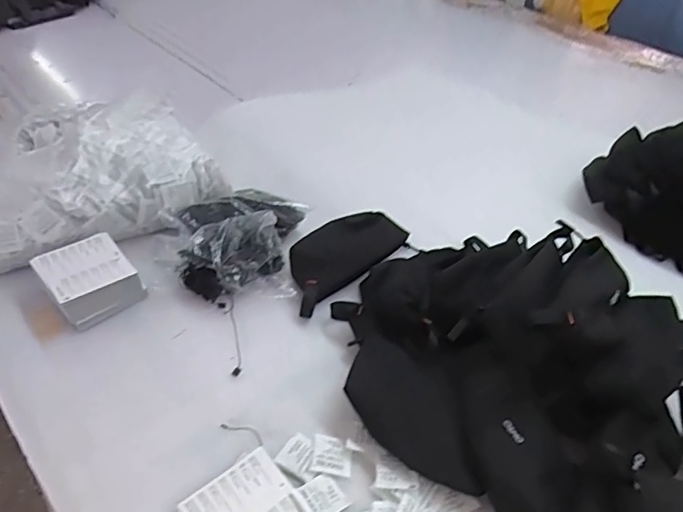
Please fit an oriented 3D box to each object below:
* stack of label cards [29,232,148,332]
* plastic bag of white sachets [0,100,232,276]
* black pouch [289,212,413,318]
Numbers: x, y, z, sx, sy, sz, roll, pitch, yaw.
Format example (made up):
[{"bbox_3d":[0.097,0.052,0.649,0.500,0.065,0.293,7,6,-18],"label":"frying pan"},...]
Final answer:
[{"bbox_3d":[-0.312,0.029,0.639,0.095,0.051,0.106,-30,51,-33],"label":"stack of label cards"},{"bbox_3d":[-0.419,-0.108,0.755,0.442,0.115,0.309,-15,45,-21],"label":"plastic bag of white sachets"},{"bbox_3d":[-0.001,-0.004,0.720,0.097,0.037,0.221,30,47,27],"label":"black pouch"}]

